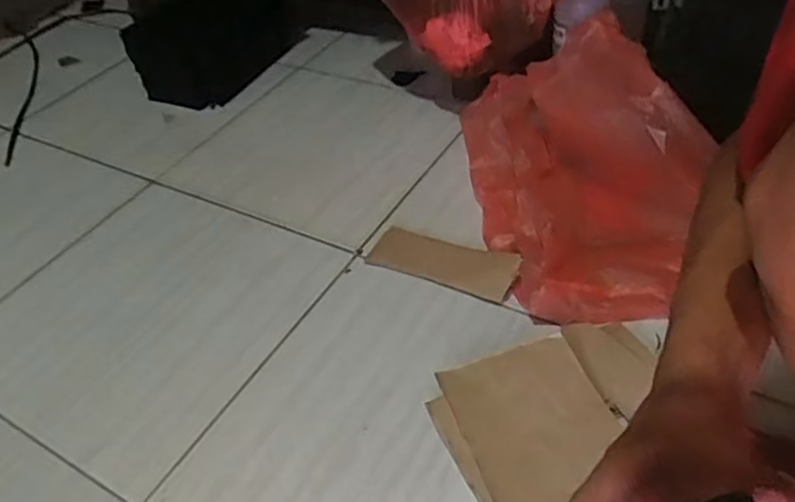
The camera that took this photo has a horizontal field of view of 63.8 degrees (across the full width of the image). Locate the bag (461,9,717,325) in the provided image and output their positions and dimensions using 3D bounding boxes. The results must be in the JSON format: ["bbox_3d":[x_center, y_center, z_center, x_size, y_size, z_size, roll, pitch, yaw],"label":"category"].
[{"bbox_3d":[0.225,-0.114,0.799,0.235,0.182,0.371,-10,44,-2],"label":"bag"}]

